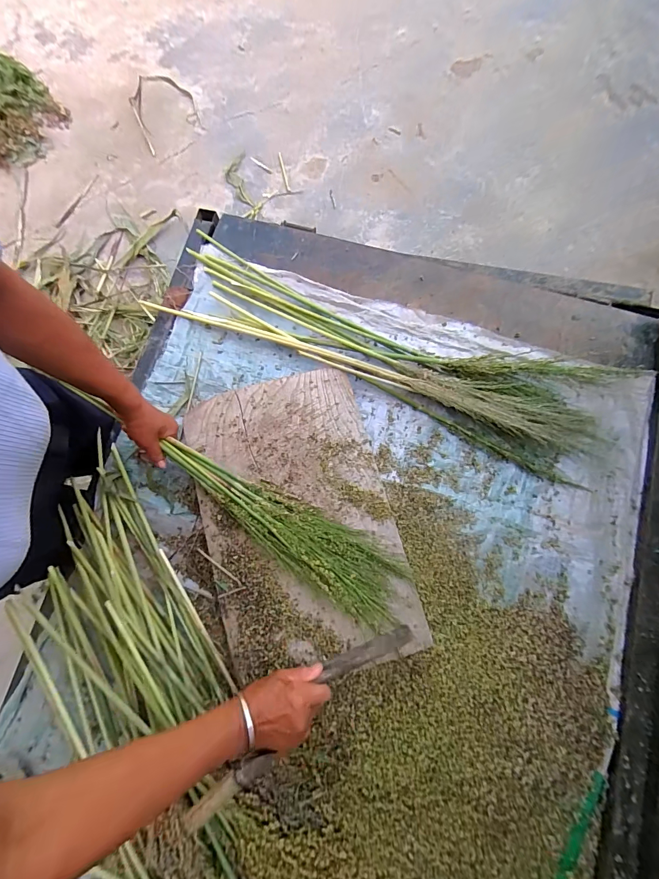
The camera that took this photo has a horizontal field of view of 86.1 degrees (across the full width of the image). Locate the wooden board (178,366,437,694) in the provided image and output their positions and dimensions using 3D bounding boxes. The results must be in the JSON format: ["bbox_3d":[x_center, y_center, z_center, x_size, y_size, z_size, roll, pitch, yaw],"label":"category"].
[{"bbox_3d":[-0.054,0.126,0.584,0.297,0.014,0.470,-16,79,-3],"label":"wooden board"}]

